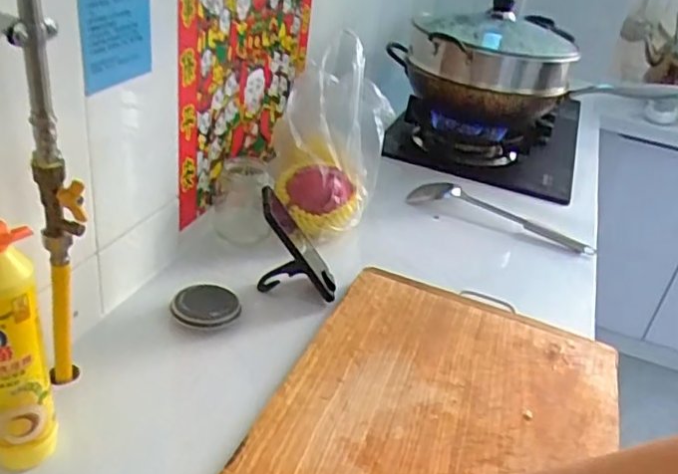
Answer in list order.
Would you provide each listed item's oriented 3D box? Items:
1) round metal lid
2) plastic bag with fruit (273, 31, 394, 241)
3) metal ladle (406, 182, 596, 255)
[{"bbox_3d":[-0.161,0.082,0.754,0.081,0.016,0.081,6,31,-3],"label":"round metal lid"},{"bbox_3d":[-0.010,-0.152,0.929,0.160,0.252,0.165,6,31,-3],"label":"plastic bag with fruit"},{"bbox_3d":[0.277,-0.042,1.076,0.319,0.034,0.077,15,32,12],"label":"metal ladle"}]

